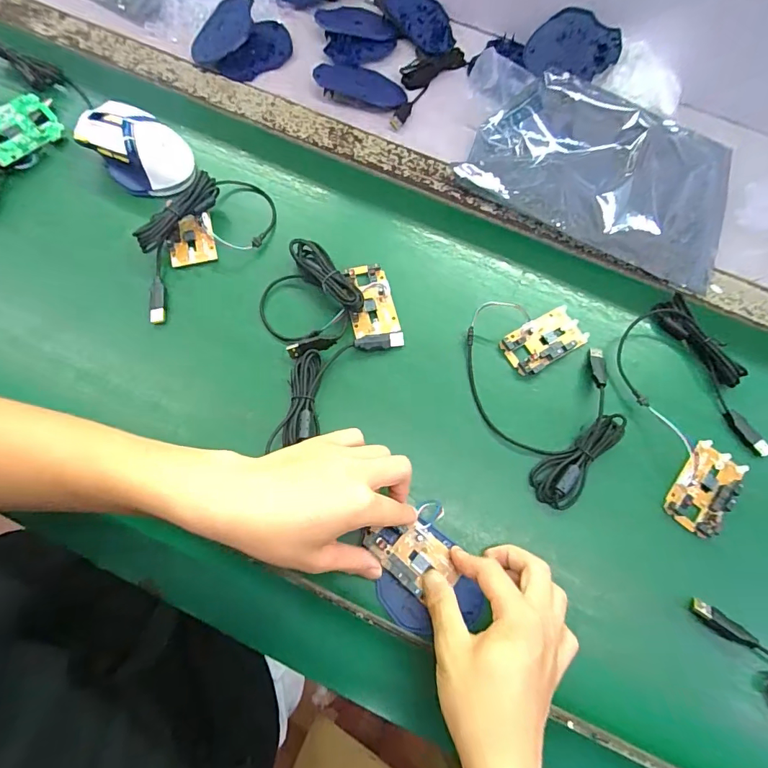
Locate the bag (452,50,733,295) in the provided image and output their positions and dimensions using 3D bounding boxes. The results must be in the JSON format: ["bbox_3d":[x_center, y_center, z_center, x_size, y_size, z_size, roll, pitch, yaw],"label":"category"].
[{"bbox_3d":[0.226,-0.235,0.471,0.295,0.056,0.181,19,71,4],"label":"bag"}]

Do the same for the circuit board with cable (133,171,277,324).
[{"bbox_3d":[-0.187,-0.150,0.441,0.096,0.030,0.169,43,74,12],"label":"circuit board with cable"}]

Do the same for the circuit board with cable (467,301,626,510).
[{"bbox_3d":[0.152,0.001,0.406,0.131,0.022,0.181,-28,74,-11],"label":"circuit board with cable"}]

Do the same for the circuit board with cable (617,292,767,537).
[{"bbox_3d":[0.289,0.019,0.410,0.110,0.015,0.219,-6,71,-4],"label":"circuit board with cable"}]

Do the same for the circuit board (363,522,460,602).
[{"bbox_3d":[0.023,0.137,0.353,0.077,0.015,0.044,37,73,10],"label":"circuit board"}]

